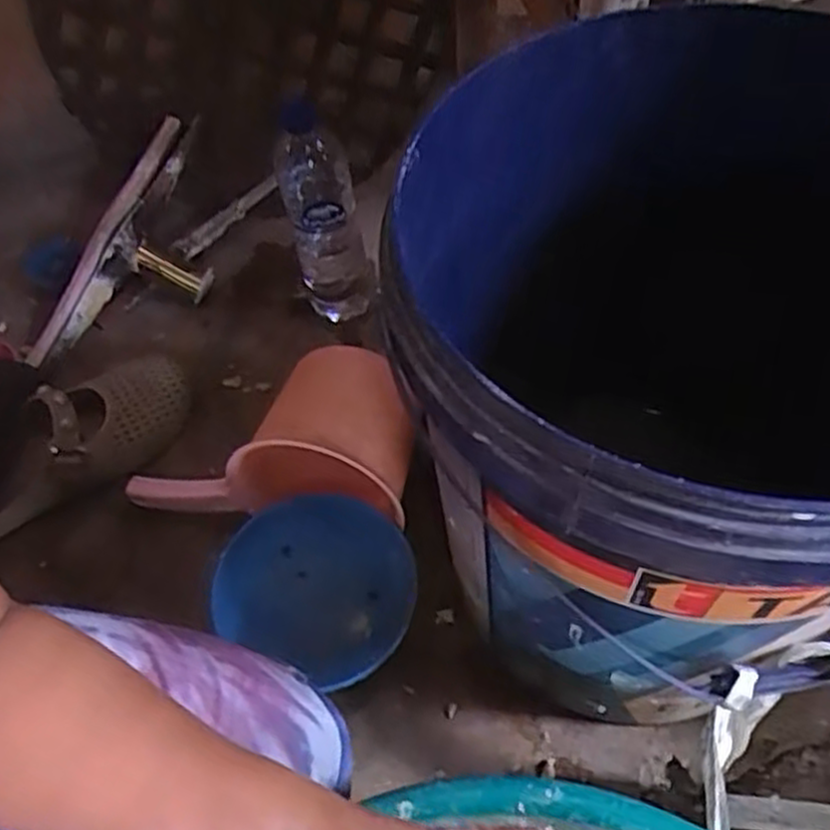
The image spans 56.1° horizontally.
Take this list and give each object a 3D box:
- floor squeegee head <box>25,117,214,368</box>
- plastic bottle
[{"bbox_3d":[-0.276,-0.176,0.813,0.116,0.070,0.305,18,74,16],"label":"floor squeegee head"},{"bbox_3d":[-0.080,-0.173,0.742,0.071,0.226,0.069,-14,57,-4],"label":"plastic bottle"}]

